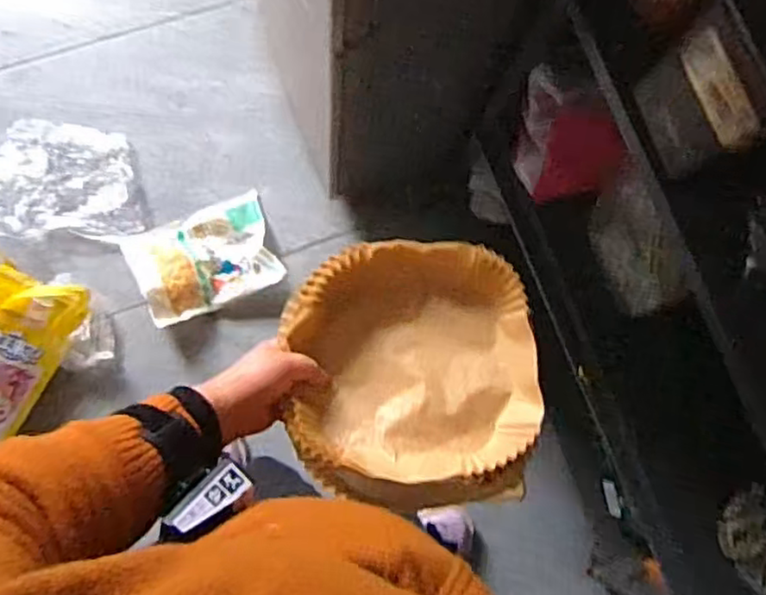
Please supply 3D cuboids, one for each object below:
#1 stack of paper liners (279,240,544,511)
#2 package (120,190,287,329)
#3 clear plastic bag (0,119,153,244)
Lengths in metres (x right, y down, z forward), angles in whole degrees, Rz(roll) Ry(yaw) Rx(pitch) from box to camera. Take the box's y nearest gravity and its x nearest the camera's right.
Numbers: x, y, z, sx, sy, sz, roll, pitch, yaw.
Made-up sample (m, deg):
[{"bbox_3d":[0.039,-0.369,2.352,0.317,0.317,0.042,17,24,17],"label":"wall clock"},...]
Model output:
[{"bbox_3d":[0.026,0.069,0.592,0.212,0.078,0.232,-5,82,-5],"label":"stack of paper liners"},{"bbox_3d":[-0.368,-0.084,1.372,0.292,0.063,0.214,-25,84,-7],"label":"package"},{"bbox_3d":[-0.668,-0.248,1.380,0.321,0.054,0.258,1,81,-4],"label":"clear plastic bag"}]

